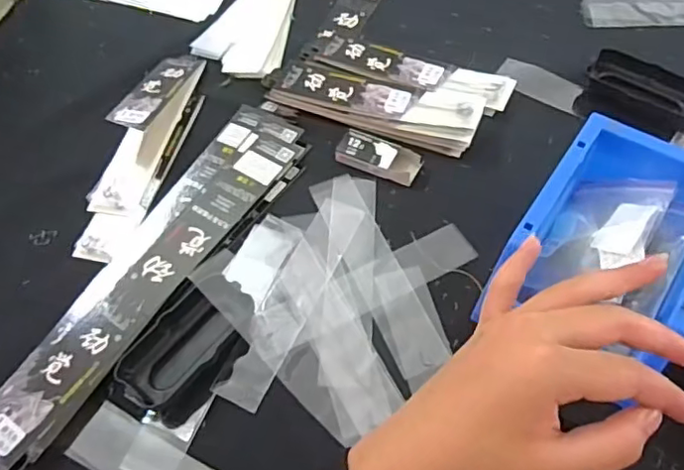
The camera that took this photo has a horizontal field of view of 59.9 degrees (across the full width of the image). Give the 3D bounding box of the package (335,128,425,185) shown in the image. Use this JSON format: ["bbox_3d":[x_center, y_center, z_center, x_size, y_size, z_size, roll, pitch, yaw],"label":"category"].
[{"bbox_3d":[0.035,-0.074,0.563,0.078,0.016,0.035,23,63,16],"label":"package"}]

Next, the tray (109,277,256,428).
[{"bbox_3d":[-0.122,0.086,0.458,0.076,0.025,0.113,25,63,17],"label":"tray"}]

